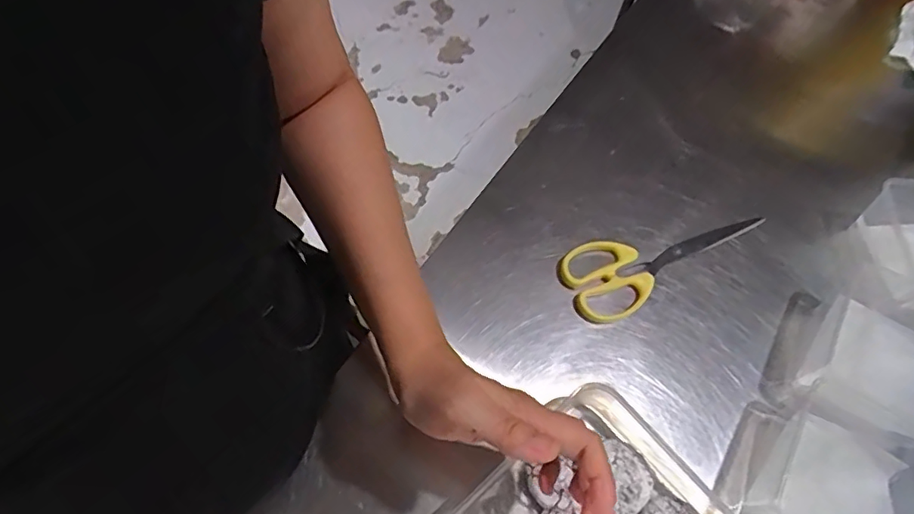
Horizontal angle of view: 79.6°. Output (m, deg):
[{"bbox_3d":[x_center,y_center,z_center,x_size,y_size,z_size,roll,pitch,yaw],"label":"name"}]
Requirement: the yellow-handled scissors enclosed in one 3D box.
[{"bbox_3d":[0.179,-0.005,0.474,0.189,0.017,0.065,-24,66,-14],"label":"yellow-handled scissors"}]

